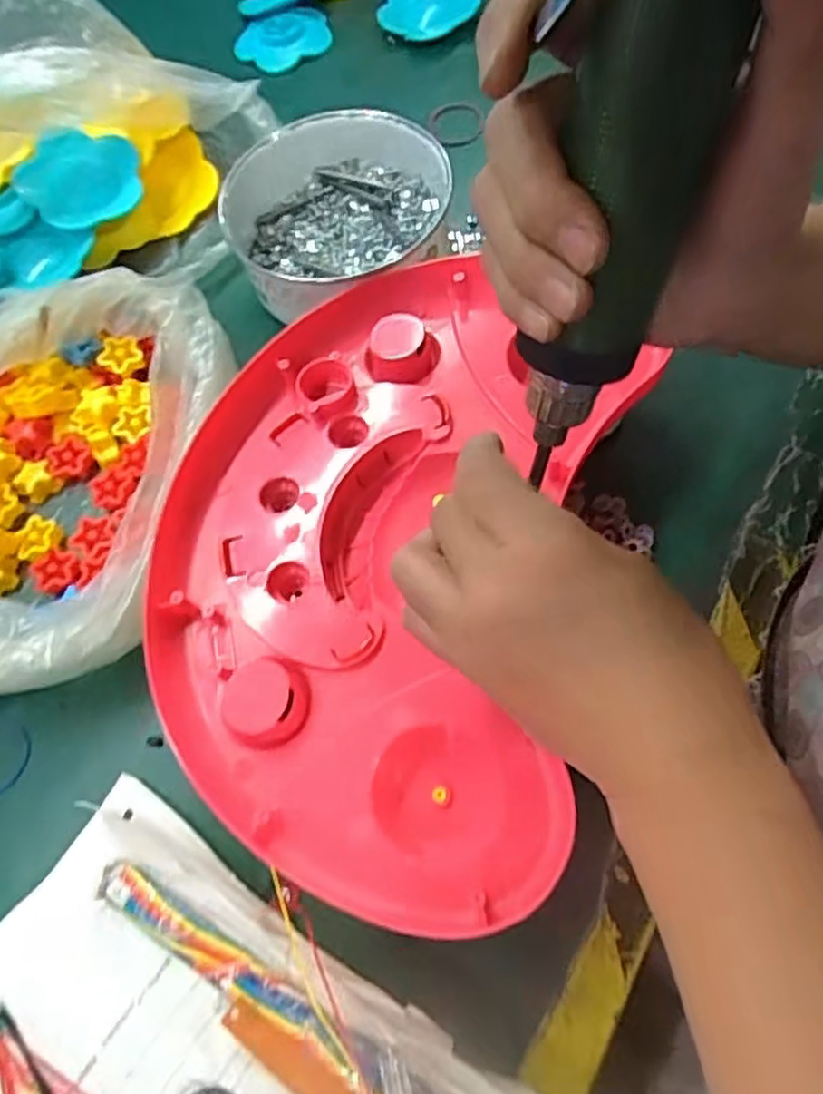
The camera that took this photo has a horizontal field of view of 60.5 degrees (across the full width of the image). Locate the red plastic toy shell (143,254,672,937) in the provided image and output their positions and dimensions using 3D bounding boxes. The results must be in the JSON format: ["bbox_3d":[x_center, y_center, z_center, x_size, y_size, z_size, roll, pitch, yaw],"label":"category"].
[{"bbox_3d":[-0.014,-0.007,0.361,0.220,0.043,0.332,13,65,8],"label":"red plastic toy shell"}]

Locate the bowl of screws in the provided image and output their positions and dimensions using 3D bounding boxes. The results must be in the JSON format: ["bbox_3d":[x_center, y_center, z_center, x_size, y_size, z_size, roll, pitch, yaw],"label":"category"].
[{"bbox_3d":[-0.044,-0.207,0.451,0.137,0.063,0.137,-3,65,7],"label":"bowl of screws"}]

